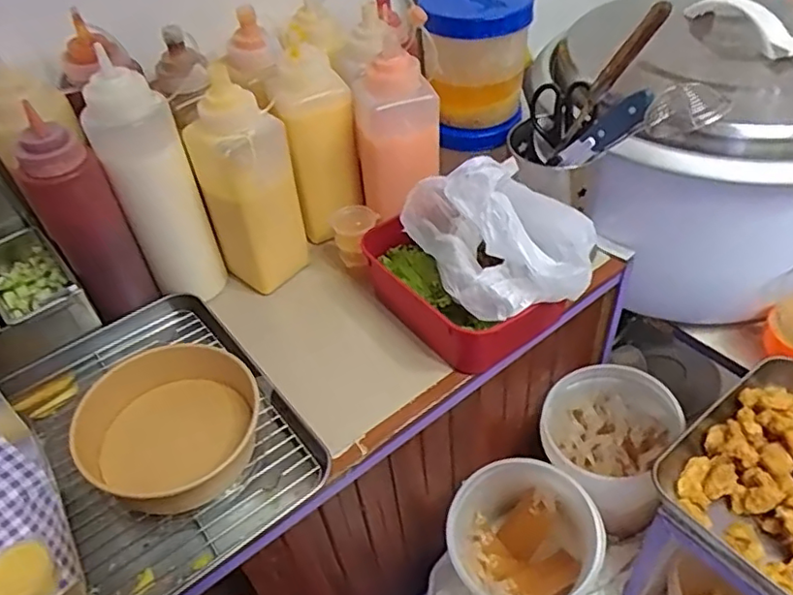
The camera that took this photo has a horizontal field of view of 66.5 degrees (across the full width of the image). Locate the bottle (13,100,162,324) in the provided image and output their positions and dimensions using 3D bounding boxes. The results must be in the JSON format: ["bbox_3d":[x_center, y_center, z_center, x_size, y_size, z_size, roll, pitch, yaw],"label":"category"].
[{"bbox_3d":[-0.304,-0.069,0.590,0.056,0.207,0.062,25,52,28],"label":"bottle"}]

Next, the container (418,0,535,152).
[{"bbox_3d":[0.086,-0.246,0.657,0.110,0.152,0.096,-2,44,4],"label":"container"}]

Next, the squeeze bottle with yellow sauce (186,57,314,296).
[{"bbox_3d":[-0.156,-0.112,0.640,0.088,0.228,0.068,-27,48,-21],"label":"squeeze bottle with yellow sauce"}]

